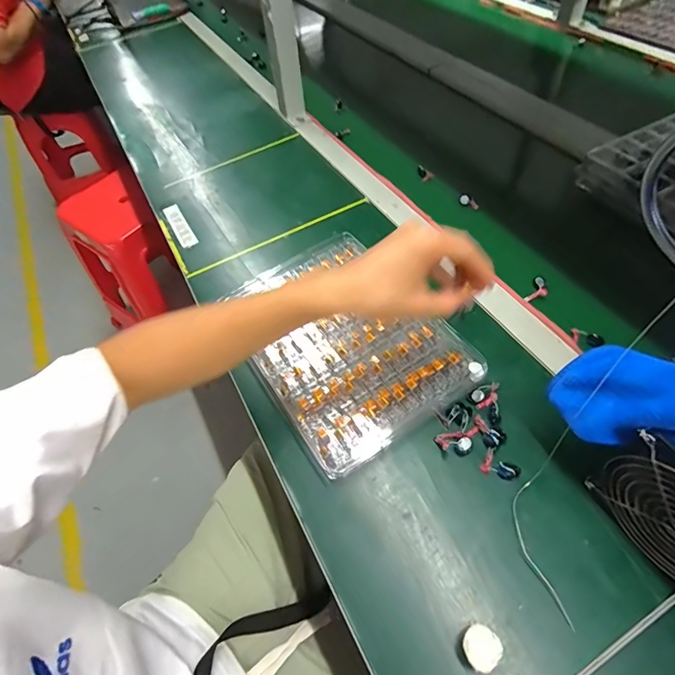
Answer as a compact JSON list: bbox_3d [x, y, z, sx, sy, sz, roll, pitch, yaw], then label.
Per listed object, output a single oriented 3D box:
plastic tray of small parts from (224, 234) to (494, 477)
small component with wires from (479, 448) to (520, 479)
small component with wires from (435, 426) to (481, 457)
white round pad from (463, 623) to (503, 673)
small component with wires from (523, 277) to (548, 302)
[{"bbox_3d":[0.003,0.000,0.481,0.191,0.034,0.265,-30,57,-16],"label":"plastic tray of small parts"},{"bbox_3d":[0.151,0.121,0.388,0.032,0.015,0.019,26,60,22],"label":"small component with wires"},{"bbox_3d":[0.120,0.100,0.406,0.044,0.016,0.023,-12,54,-4],"label":"small component with wires"},{"bbox_3d":[0.104,0.227,0.308,0.026,0.024,0.024,-3,54,3],"label":"white round pad"},{"bbox_3d":[0.250,-0.060,0.519,0.021,0.007,0.048,26,60,22],"label":"small component with wires"}]

